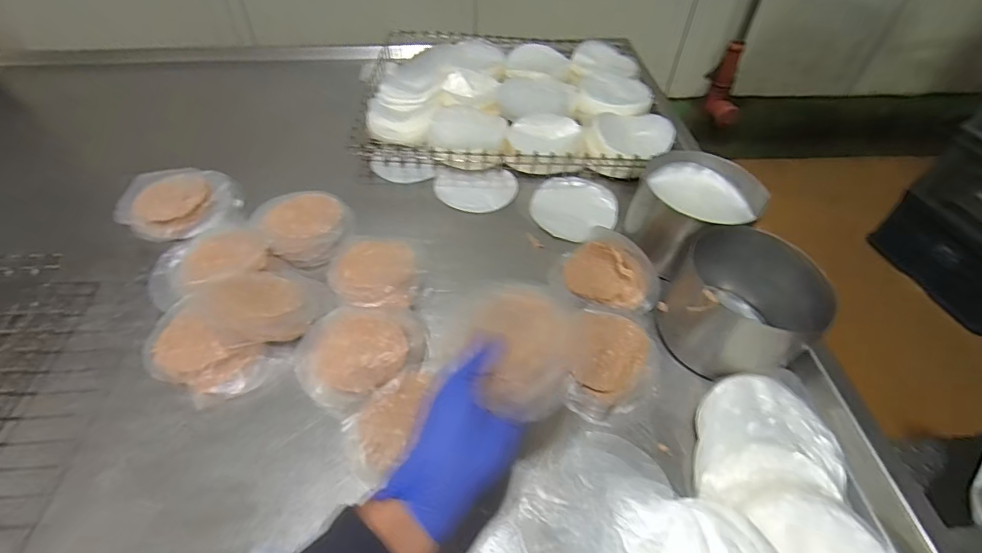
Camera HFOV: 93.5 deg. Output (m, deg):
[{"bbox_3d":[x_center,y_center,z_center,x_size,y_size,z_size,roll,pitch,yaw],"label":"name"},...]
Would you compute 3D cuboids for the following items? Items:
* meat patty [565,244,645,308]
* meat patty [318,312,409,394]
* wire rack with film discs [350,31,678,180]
[{"bbox_3d":[0.139,-0.003,0.569,0.102,0.020,0.070,17,91,33],"label":"meat patty"},{"bbox_3d":[-0.138,0.079,0.489,0.098,0.012,0.085,19,51,15],"label":"meat patty"},{"bbox_3d":[0.039,-0.334,0.825,0.502,0.048,0.433,1,49,0],"label":"wire rack with film discs"}]

